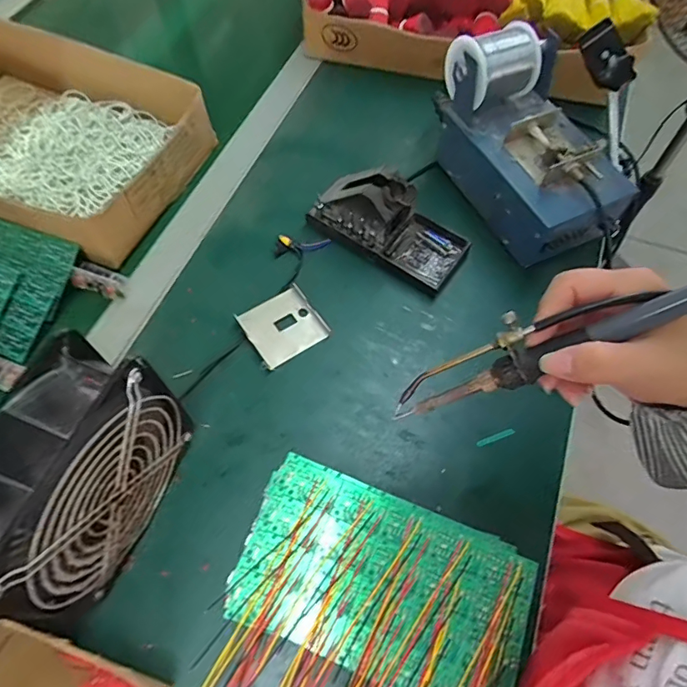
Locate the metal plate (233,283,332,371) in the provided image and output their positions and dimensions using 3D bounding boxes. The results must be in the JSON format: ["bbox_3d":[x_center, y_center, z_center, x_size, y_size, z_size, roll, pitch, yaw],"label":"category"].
[{"bbox_3d":[-0.057,-0.018,0.461,0.069,0.012,0.063,-32,67,-16],"label":"metal plate"}]

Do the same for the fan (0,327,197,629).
[{"bbox_3d":[-0.171,0.090,0.321,0.059,0.152,0.149,19,63,9],"label":"fan"}]

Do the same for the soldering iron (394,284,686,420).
[{"bbox_3d":[0.120,-0.004,0.266,0.210,0.021,0.032,-25,60,22],"label":"soldering iron"}]

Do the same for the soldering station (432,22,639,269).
[{"bbox_3d":[0.193,-0.211,0.489,0.116,0.111,0.221,-21,64,-11],"label":"soldering station"}]

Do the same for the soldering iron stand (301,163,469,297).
[{"bbox_3d":[0.046,-0.130,0.485,0.160,0.070,0.079,30,66,14],"label":"soldering iron stand"}]

